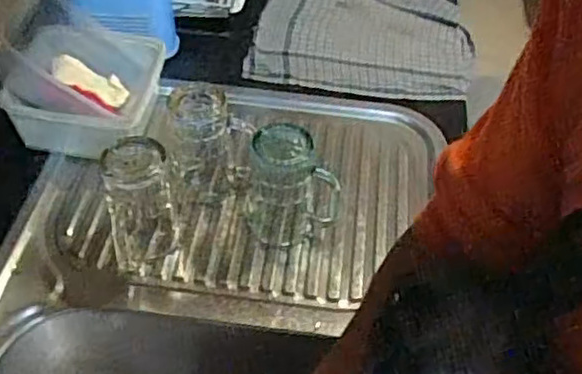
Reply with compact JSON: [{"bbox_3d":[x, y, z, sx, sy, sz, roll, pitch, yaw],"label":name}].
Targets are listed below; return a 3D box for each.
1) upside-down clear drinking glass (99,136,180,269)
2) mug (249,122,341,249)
[{"bbox_3d":[-0.157,0.020,0.675,0.071,0.126,0.076,-8,50,-11],"label":"upside-down clear drinking glass"},{"bbox_3d":[0.002,-0.001,0.703,0.104,0.126,0.070,7,49,2],"label":"mug"}]

